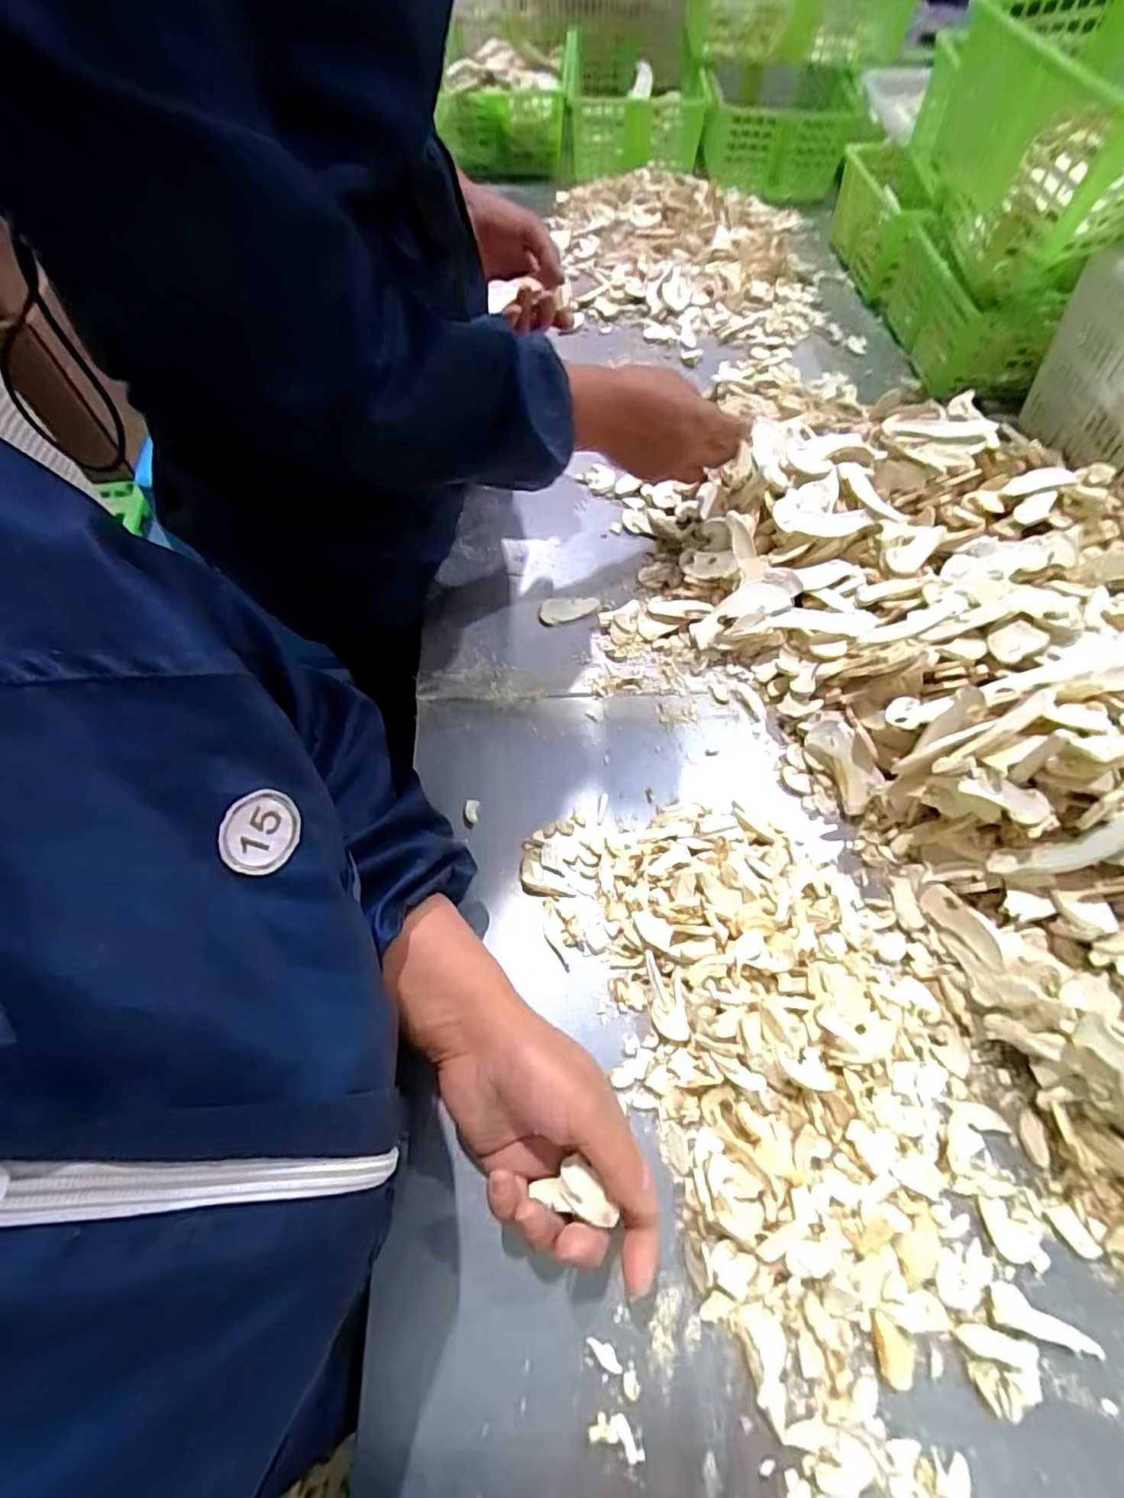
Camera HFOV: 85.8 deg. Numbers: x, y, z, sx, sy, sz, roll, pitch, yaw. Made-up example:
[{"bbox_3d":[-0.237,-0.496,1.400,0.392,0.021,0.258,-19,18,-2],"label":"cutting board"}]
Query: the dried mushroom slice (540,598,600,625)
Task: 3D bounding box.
[{"bbox_3d":[0.007,-0.129,0.559,0.053,0.004,0.027,-1,62,-1],"label":"dried mushroom slice"}]

